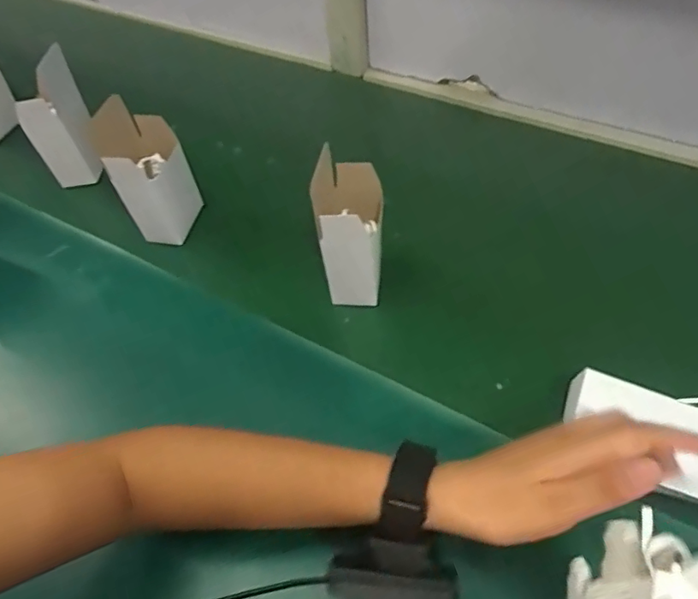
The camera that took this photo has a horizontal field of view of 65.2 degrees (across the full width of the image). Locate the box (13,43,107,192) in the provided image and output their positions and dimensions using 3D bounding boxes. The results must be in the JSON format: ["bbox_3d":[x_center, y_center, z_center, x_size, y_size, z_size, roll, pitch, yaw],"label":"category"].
[{"bbox_3d":[-0.328,-0.198,0.618,0.069,0.134,0.039,-21,51,-18],"label":"box"}]

